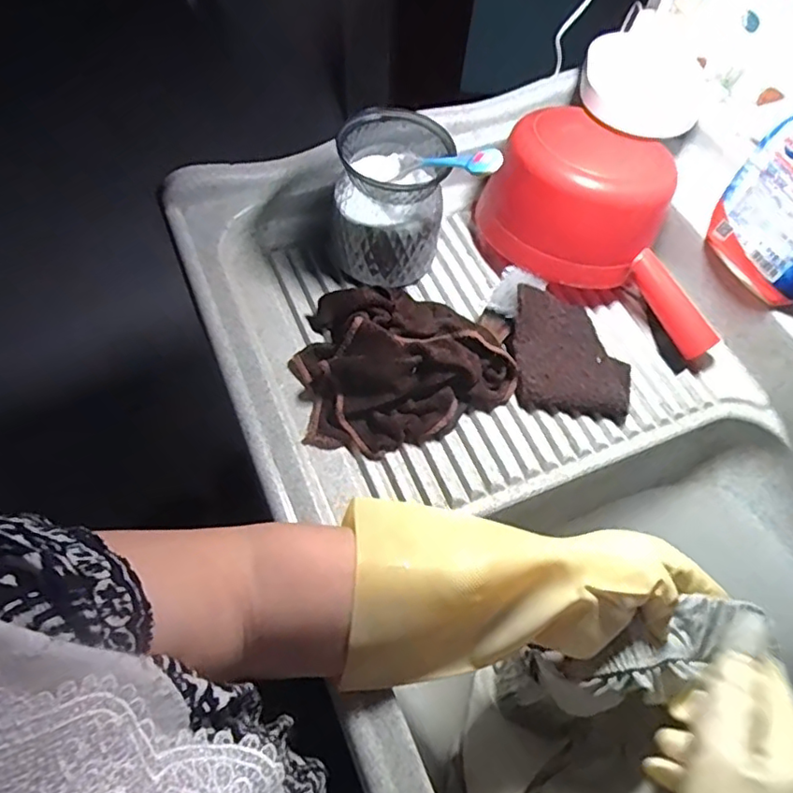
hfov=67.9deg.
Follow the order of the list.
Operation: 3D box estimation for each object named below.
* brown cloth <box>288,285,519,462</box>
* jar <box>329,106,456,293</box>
[{"bbox_3d":[0.000,-0.035,0.513,0.179,0.060,0.147,-22,65,-14],"label":"brown cloth"},{"bbox_3d":[-0.006,-0.184,0.550,0.102,0.117,0.120,12,62,4],"label":"jar"}]

